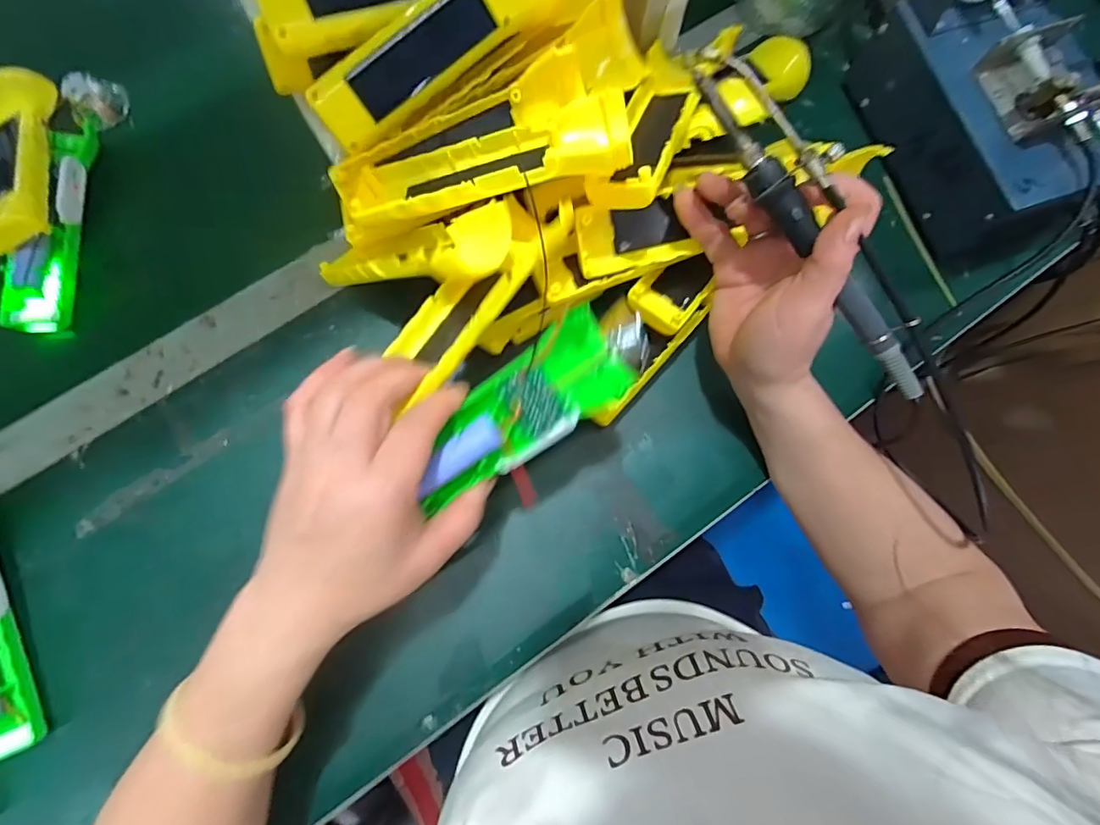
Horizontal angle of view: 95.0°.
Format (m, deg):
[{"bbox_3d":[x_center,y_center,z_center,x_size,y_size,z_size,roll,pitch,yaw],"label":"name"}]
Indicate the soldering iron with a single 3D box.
[{"bbox_3d":[0.137,-0.097,0.259,0.026,0.023,0.210,-37,94,-10],"label":"soldering iron"}]

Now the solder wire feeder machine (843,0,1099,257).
[{"bbox_3d":[0.339,-0.245,0.366,0.126,0.142,0.194,-20,79,-6],"label":"solder wire feeder machine"}]

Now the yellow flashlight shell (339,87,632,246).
[{"bbox_3d":[-0.043,-0.139,0.292,0.175,0.028,0.055,-9,75,15],"label":"yellow flashlight shell"}]

